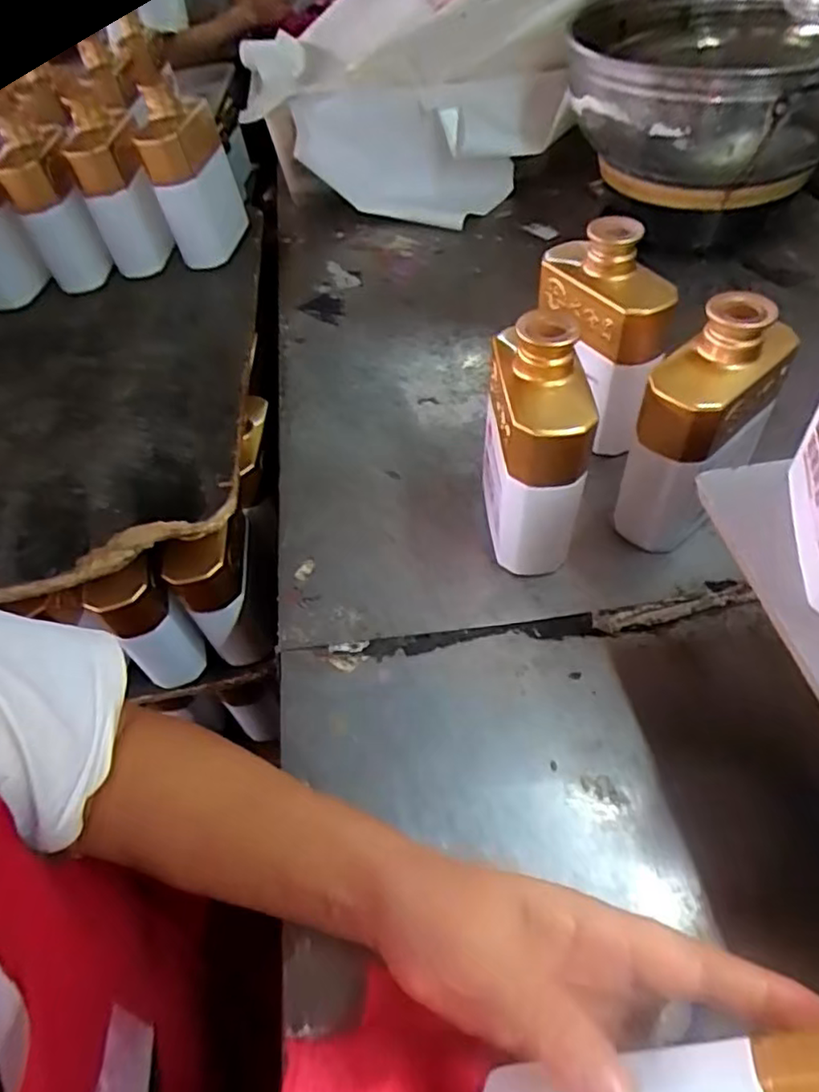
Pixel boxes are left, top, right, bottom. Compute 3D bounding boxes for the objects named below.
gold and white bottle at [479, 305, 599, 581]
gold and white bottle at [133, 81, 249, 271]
[{"bbox_3d":[0.082,-0.063,0.435,0.054,0.167,0.091,-7,48,-2],"label":"gold and white bottle"},{"bbox_3d":[-0.272,-0.465,0.807,0.100,0.165,0.109,-15,49,-9],"label":"gold and white bottle"}]

